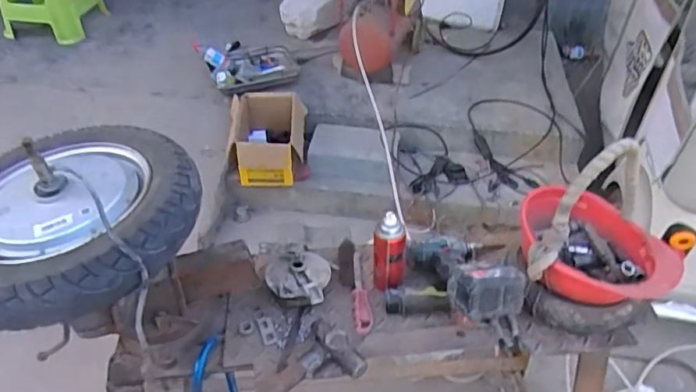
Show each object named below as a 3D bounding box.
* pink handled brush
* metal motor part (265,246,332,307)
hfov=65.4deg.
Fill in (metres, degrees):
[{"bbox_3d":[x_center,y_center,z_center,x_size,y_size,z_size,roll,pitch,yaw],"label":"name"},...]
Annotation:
[{"bbox_3d":[0.013,0.176,1.076,0.044,0.023,0.224,-6,41,-9],"label":"pink handled brush"},{"bbox_3d":[-0.099,0.161,1.074,0.124,0.061,0.134,1,40,-1],"label":"metal motor part"}]

